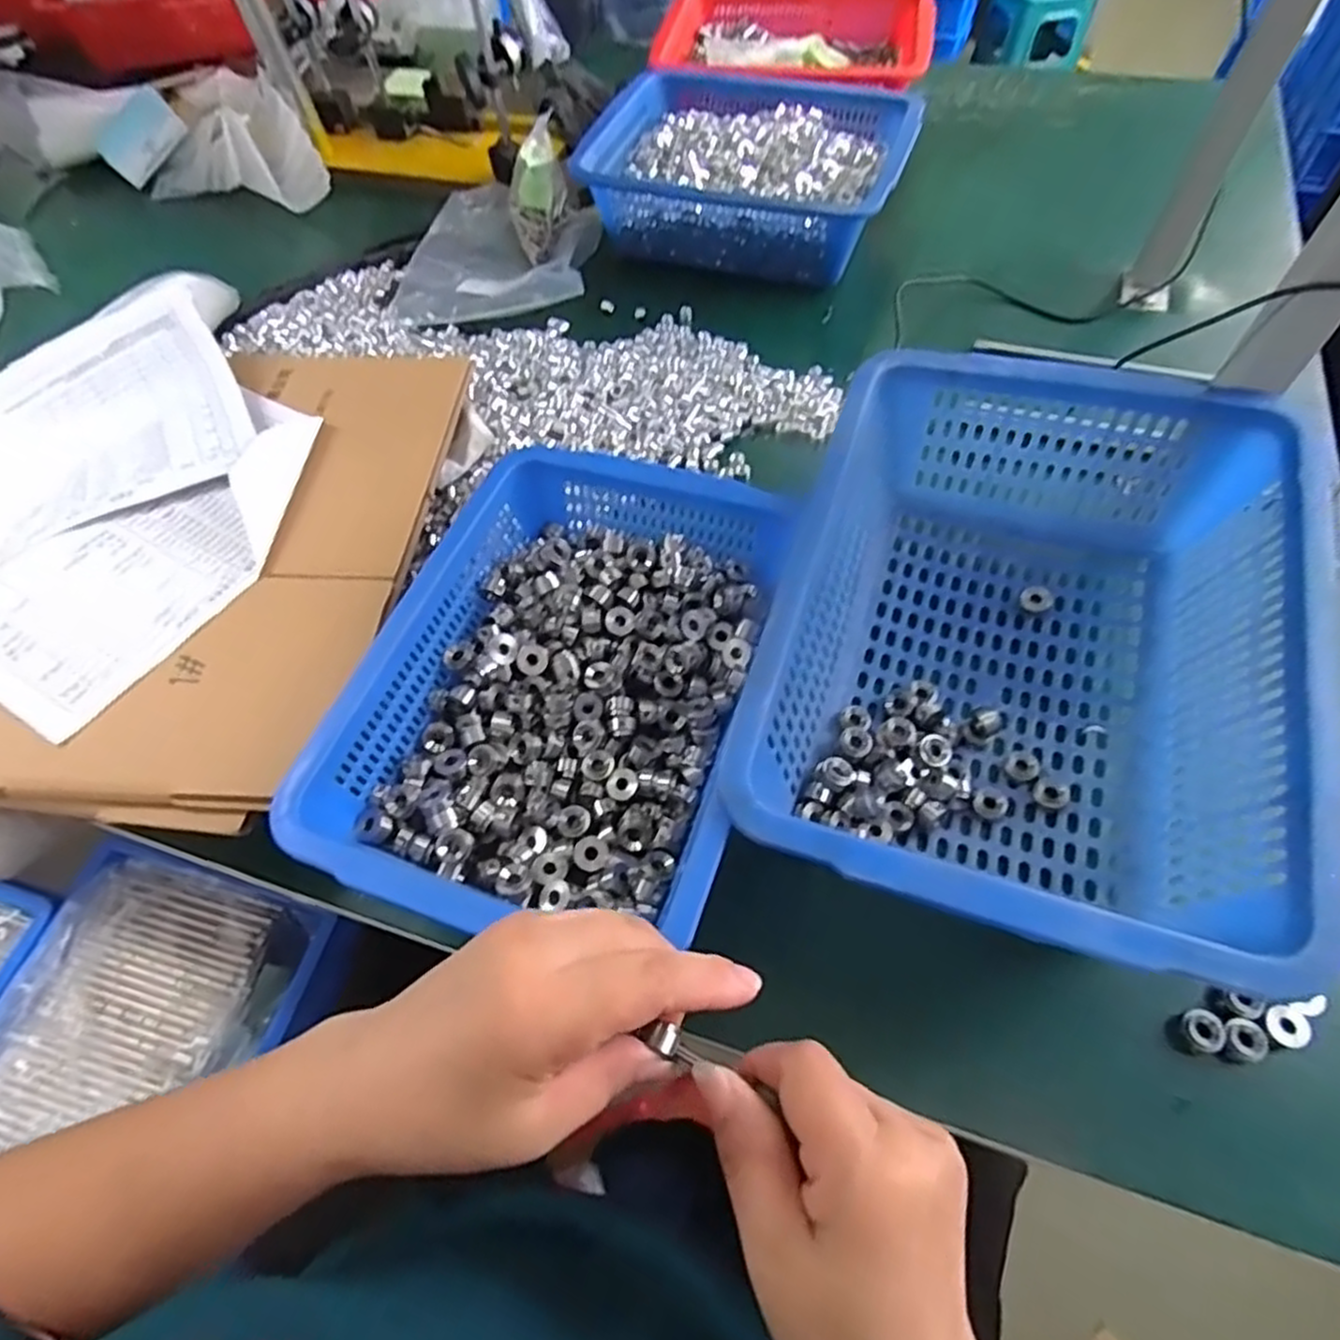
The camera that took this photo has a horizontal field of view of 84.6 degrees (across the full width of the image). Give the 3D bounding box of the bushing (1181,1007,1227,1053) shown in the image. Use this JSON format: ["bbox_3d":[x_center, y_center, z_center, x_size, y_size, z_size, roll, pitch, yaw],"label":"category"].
[{"bbox_3d":[0.277,0.188,0.384,0.019,0.012,0.019,-7,59,-1],"label":"bushing"}]

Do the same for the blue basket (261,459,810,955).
[{"bbox_3d":[-0.058,0.003,0.464,0.223,0.077,0.312,13,61,11],"label":"blue basket"}]

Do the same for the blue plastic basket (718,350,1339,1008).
[{"bbox_3d":[0.201,-0.017,0.442,0.265,0.119,0.351,13,61,11],"label":"blue plastic basket"}]

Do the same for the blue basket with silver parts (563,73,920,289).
[{"bbox_3d":[0.086,-0.520,0.772,0.310,0.089,0.227,17,62,13],"label":"blue basket with silver parts"}]

